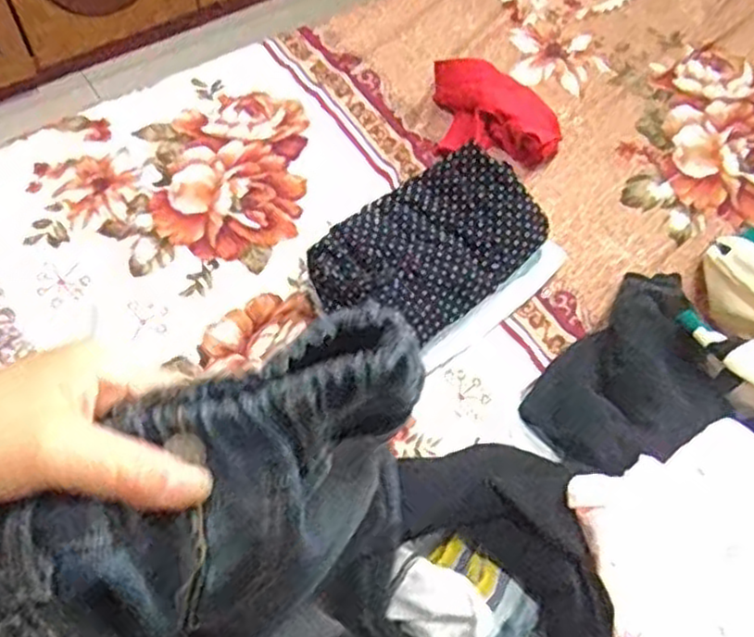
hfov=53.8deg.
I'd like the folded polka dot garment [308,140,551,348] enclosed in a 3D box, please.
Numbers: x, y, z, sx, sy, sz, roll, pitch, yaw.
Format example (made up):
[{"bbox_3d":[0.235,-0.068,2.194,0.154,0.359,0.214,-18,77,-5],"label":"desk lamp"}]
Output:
[{"bbox_3d":[0.053,-0.074,0.771,0.248,0.045,0.147,-36,71,-21],"label":"folded polka dot garment"}]

